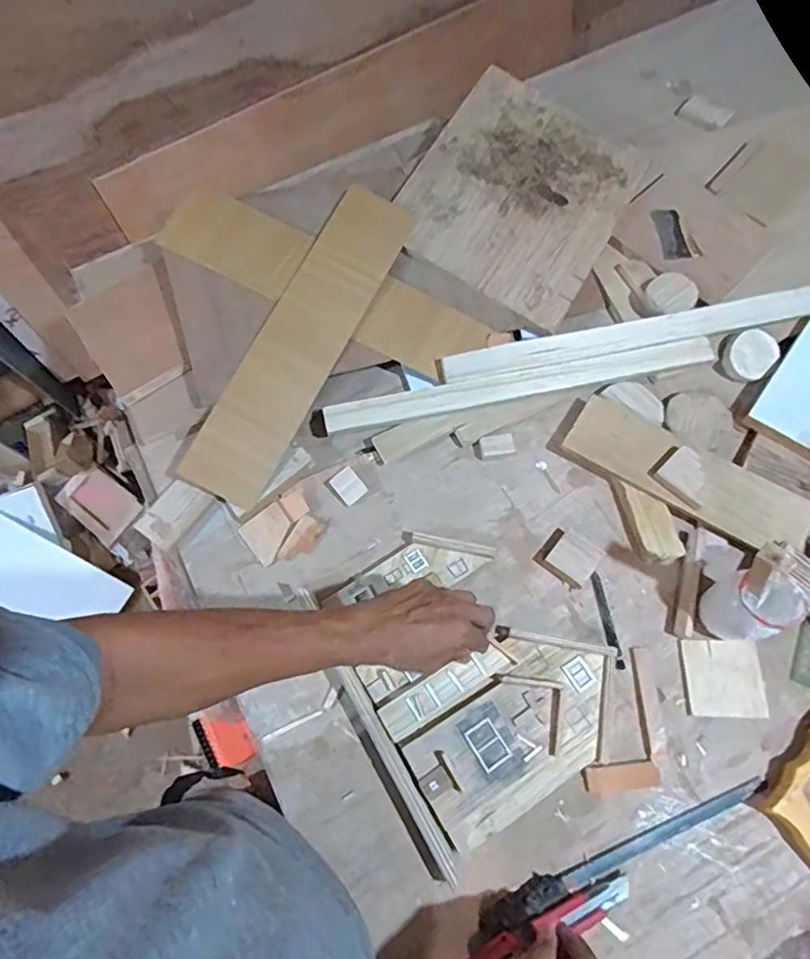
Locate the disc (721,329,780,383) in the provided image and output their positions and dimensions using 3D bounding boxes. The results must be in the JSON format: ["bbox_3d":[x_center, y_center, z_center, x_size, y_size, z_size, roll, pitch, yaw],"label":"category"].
[{"bbox_3d":[0.443,-0.160,0.731,0.070,0.015,0.058,-41,94,2],"label":"disc"}]

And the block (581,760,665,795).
[{"bbox_3d":[0.222,0.304,0.584,0.077,0.007,0.024,-6,67,1],"label":"block"}]

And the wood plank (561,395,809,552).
[{"bbox_3d":[0.333,-0.004,0.677,0.281,0.020,0.088,29,72,14],"label":"wood plank"}]

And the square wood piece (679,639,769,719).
[{"bbox_3d":[0.341,0.213,0.613,0.082,0.006,0.077,0,67,4],"label":"square wood piece"}]

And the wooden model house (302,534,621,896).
[{"bbox_3d":[0.061,0.199,0.612,0.248,0.030,0.293,-33,68,-12],"label":"wooden model house"}]

